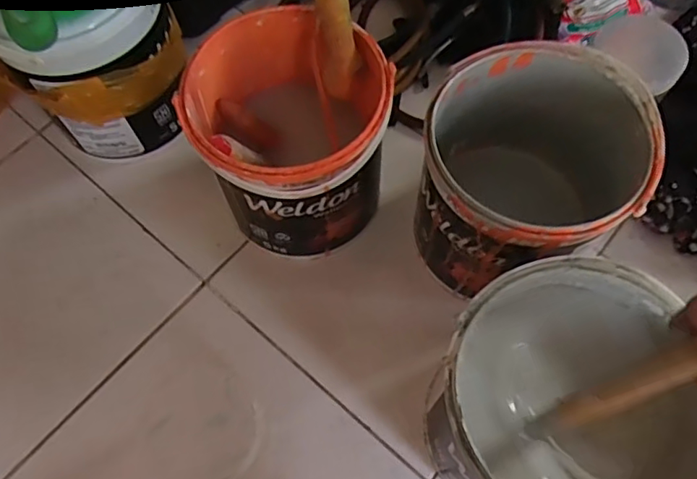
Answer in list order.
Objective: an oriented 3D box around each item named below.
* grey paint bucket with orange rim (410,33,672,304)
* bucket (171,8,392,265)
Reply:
[{"bbox_3d":[0.161,-0.052,0.533,0.182,0.189,0.185,0,65,1],"label":"grey paint bucket with orange rim"},{"bbox_3d":[-0.052,-0.092,0.558,0.175,0.186,0.185,0,65,1],"label":"bucket"}]

